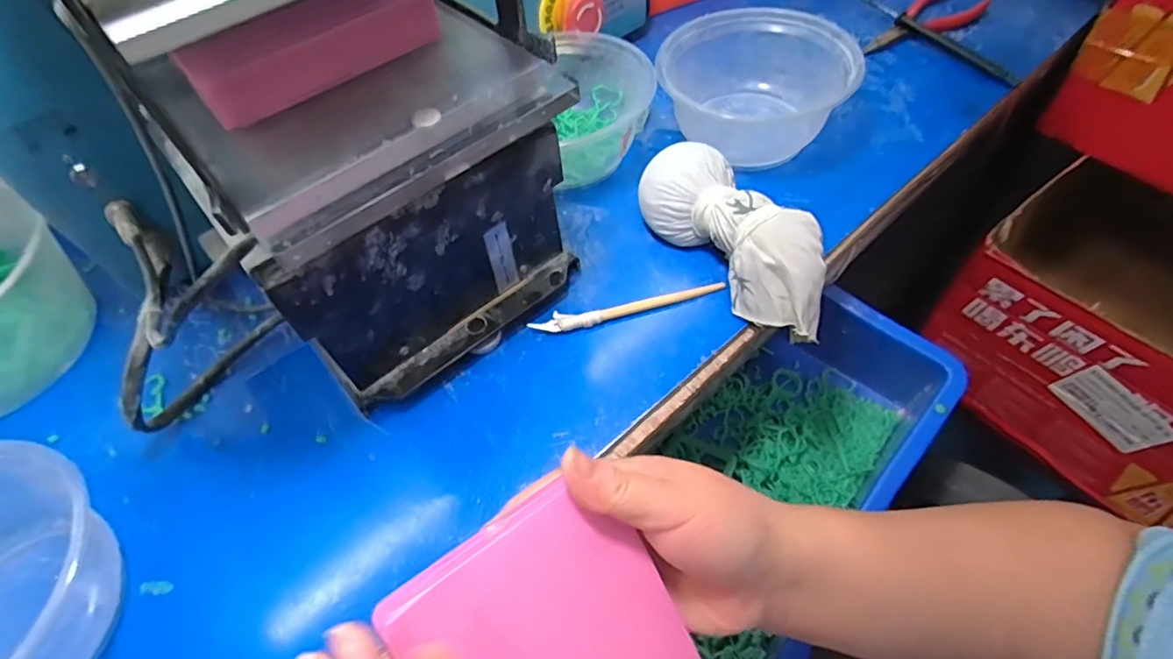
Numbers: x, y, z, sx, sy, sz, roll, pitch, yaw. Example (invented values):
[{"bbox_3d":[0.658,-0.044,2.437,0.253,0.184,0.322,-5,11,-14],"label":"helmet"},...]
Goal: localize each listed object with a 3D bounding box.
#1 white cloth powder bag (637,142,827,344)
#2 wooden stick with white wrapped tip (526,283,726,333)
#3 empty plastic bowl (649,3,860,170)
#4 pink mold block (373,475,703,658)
[{"bbox_3d":[0.090,-0.057,0.347,0.053,0.051,0.144,-32,58,-17],"label":"white cloth powder bag"},{"bbox_3d":[0.026,-0.014,0.351,0.120,0.006,0.014,-13,55,-4],"label":"wooden stick with white wrapped tip"},{"bbox_3d":[0.119,-0.180,0.420,0.132,0.056,0.108,-2,55,4],"label":"empty plastic bowl"},{"bbox_3d":[-0.010,0.124,0.221,0.093,0.017,0.109,-32,94,-32],"label":"pink mold block"}]

